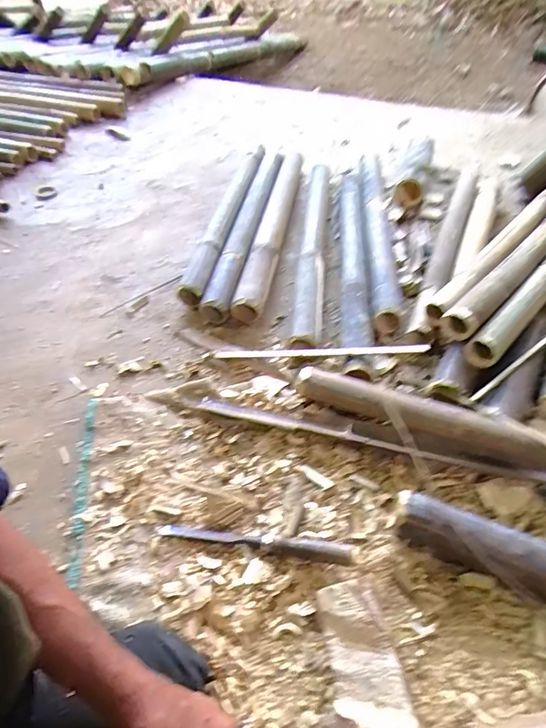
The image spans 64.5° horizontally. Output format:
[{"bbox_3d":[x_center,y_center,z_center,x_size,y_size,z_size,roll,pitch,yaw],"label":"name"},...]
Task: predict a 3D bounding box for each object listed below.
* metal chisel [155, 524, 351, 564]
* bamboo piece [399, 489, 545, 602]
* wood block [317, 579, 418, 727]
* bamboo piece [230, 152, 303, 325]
[{"bbox_3d":[-0.024,0.223,0.542,0.249,0.027,0.026,4,50,6],"label":"metal chisel"},{"bbox_3d":[0.273,0.225,0.512,0.246,0.057,0.052,18,53,17],"label":"bamboo piece"},{"bbox_3d":[0.091,0.306,0.452,0.065,0.058,0.131,-10,50,-6],"label":"wood block"},{"bbox_3d":[0.006,-0.330,0.998,0.060,0.058,0.646,7,50,8],"label":"bamboo piece"}]

